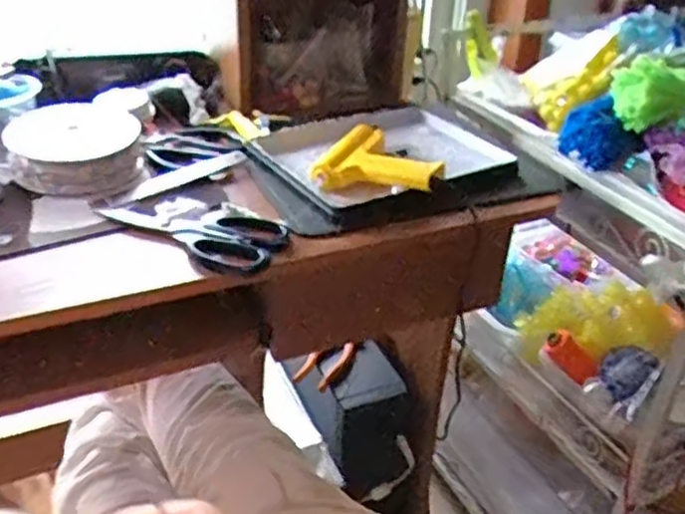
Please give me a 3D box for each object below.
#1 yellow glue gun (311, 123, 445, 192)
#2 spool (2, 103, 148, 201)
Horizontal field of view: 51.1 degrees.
[{"bbox_3d":[0.043,-0.103,0.745,0.129,0.040,0.122,8,32,8],"label":"yellow glue gun"},{"bbox_3d":[-0.261,-0.106,0.709,0.124,0.049,0.121,2,32,-2],"label":"spool"}]

